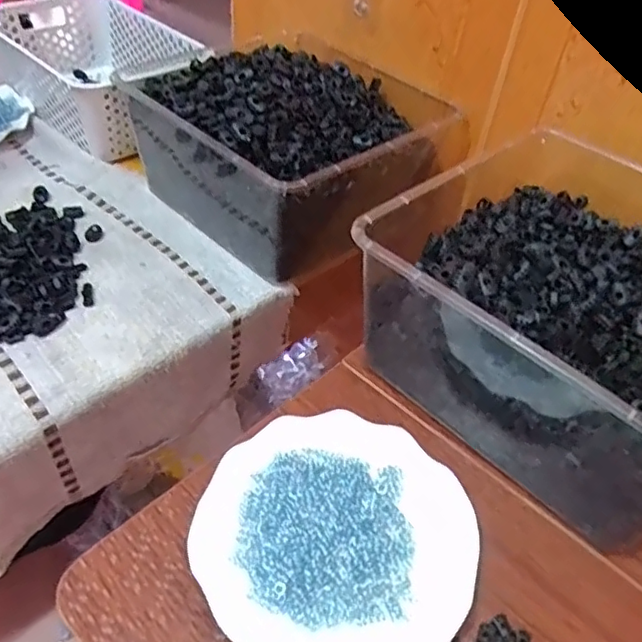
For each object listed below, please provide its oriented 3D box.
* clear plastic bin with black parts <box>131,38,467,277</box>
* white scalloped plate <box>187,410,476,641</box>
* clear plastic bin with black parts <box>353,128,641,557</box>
[{"bbox_3d":[-0.031,-0.230,0.721,0.302,0.164,0.313,-29,56,-30],"label":"clear plastic bin with black parts"},{"bbox_3d":[0.011,0.147,0.407,0.178,0.023,0.179,3,46,-3],"label":"white scalloped plate"},{"bbox_3d":[0.201,-0.002,0.492,0.253,0.142,0.271,-33,58,-32],"label":"clear plastic bin with black parts"}]

